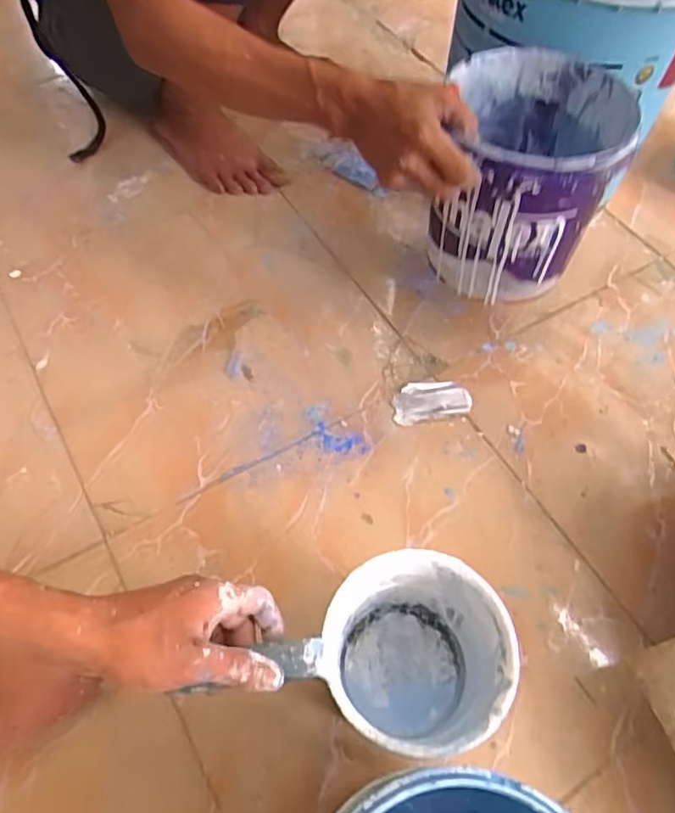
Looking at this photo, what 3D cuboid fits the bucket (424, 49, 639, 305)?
[{"bbox_3d":[0.180,-0.222,0.611,0.160,0.180,0.191,23,60,11],"label":"bucket"}]

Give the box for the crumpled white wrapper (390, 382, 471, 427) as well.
[{"bbox_3d":[0.107,-0.008,0.690,0.091,0.004,0.051,-9,59,-8],"label":"crumpled white wrapper"}]

